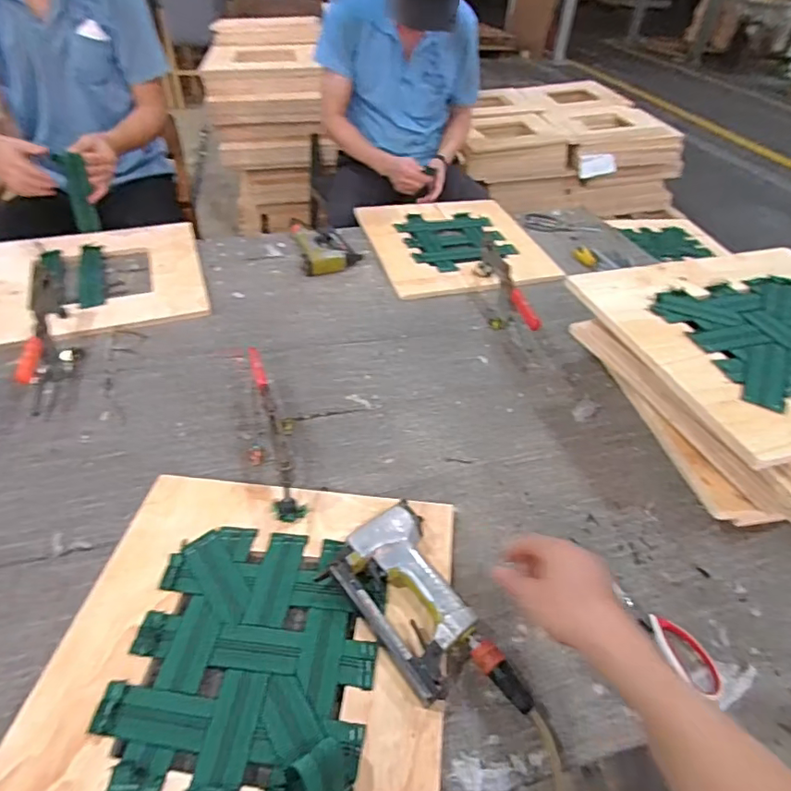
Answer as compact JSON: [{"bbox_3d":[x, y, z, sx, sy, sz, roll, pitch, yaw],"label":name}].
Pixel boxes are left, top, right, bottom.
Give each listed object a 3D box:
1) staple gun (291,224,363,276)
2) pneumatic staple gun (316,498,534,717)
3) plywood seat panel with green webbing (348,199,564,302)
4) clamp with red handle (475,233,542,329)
[{"bbox_3d":[-0.164,-0.352,1.243,0.131,0.042,0.192,-10,44,-15],"label":"staple gun"},{"bbox_3d":[0.037,0.240,0.578,0.129,0.044,0.247,-30,52,-32],"label":"pneumatic staple gun"},{"bbox_3d":[0.142,-0.382,1.300,0.391,0.020,0.426,-10,47,-13],"label":"plywood seat panel with green webbing"},{"bbox_3d":[0.218,-0.211,1.072,0.051,0.095,0.307,-3,42,-8],"label":"clamp with red handle"}]

